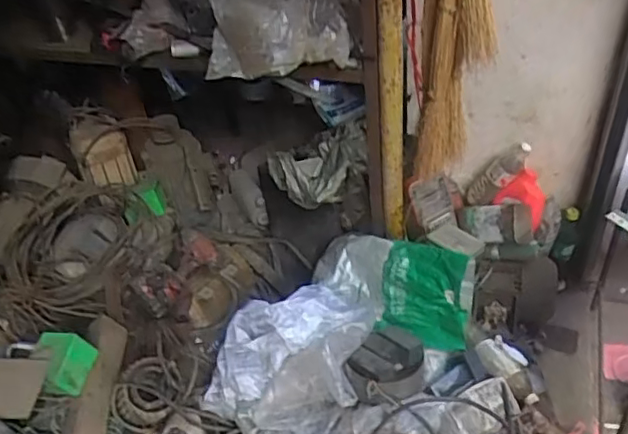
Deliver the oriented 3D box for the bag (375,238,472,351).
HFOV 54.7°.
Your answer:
[{"bbox_3d":[0.257,0.178,1.408,0.208,0.206,0.173,7,43,16],"label":"bag"}]

